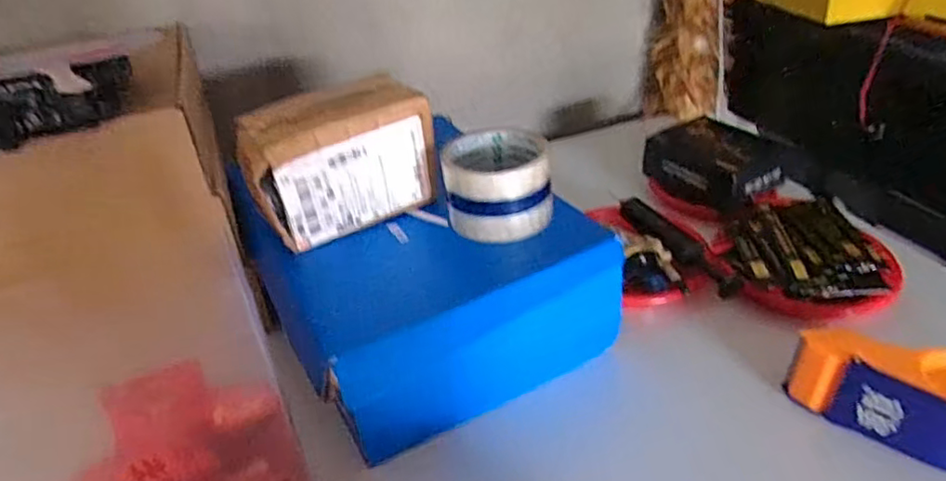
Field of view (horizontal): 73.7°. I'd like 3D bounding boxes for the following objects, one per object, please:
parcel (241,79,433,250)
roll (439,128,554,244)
[{"bbox_3d":[-0.114,-0.068,0.531,0.148,0.097,0.070,-24,39,-25],"label":"parcel"},{"bbox_3d":[0.021,-0.048,0.528,0.088,0.060,0.086,-3,35,2],"label":"roll"}]

